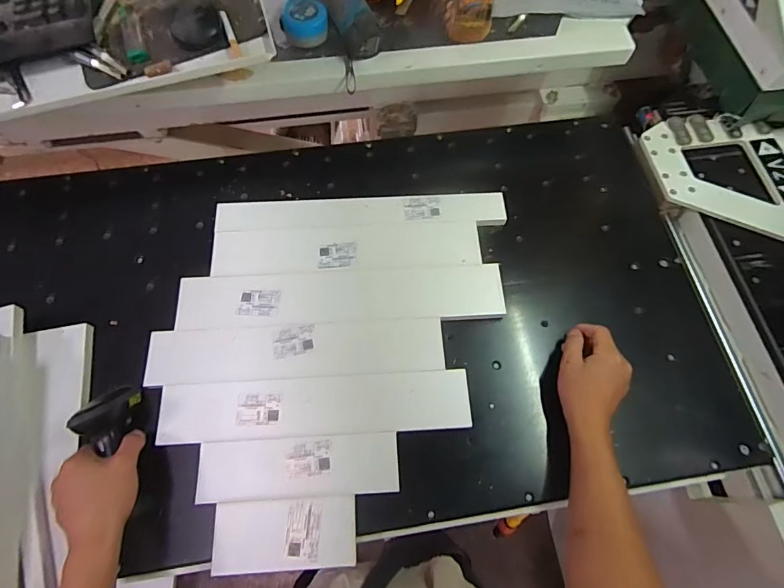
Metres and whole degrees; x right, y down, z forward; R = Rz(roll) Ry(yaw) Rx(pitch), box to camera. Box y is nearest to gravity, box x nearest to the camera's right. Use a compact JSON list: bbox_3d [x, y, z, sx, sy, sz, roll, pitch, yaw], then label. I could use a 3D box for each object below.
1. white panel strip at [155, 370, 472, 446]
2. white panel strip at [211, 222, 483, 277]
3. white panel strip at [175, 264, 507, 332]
[{"bbox_3d":[-0.098,0.149,0.572,0.397,0.012,0.074,-3,68,-2],"label":"white panel strip"},{"bbox_3d":[-0.067,-0.068,0.663,0.397,0.011,0.076,-2,68,-2],"label":"white panel strip"},{"bbox_3d":[-0.071,0.005,0.637,0.463,0.027,0.083,-2,68,-2],"label":"white panel strip"}]

